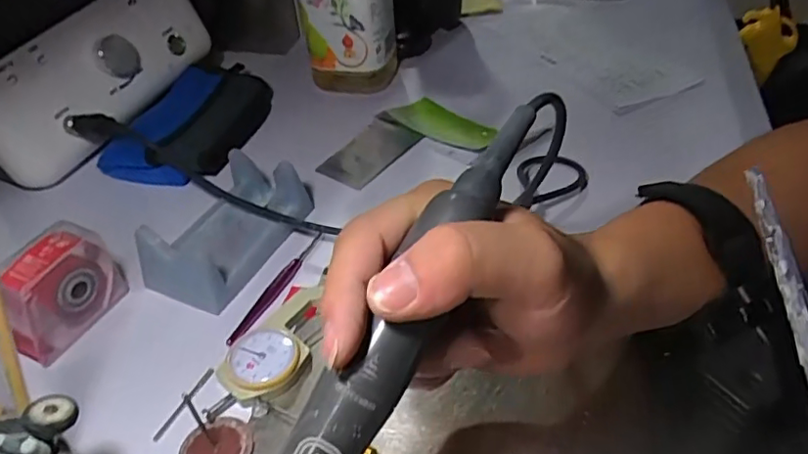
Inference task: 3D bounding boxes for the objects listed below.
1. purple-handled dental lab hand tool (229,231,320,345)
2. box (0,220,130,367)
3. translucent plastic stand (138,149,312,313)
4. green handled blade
[{"bbox_3d":[-0.076,0.035,0.355,0.008,0.005,0.092,16,47,22],"label":"purple-handled dental lab hand tool"},{"bbox_3d":[-0.196,0.035,0.335,0.028,0.054,0.065,20,48,25],"label":"box"},{"bbox_3d":[-0.113,-0.003,0.379,0.067,0.037,0.110,19,48,24],"label":"translucent plastic stand"},{"bbox_3d":[-0.004,-0.070,0.463,0.133,0.016,0.080,-21,45,-17],"label":"green handled blade"}]

